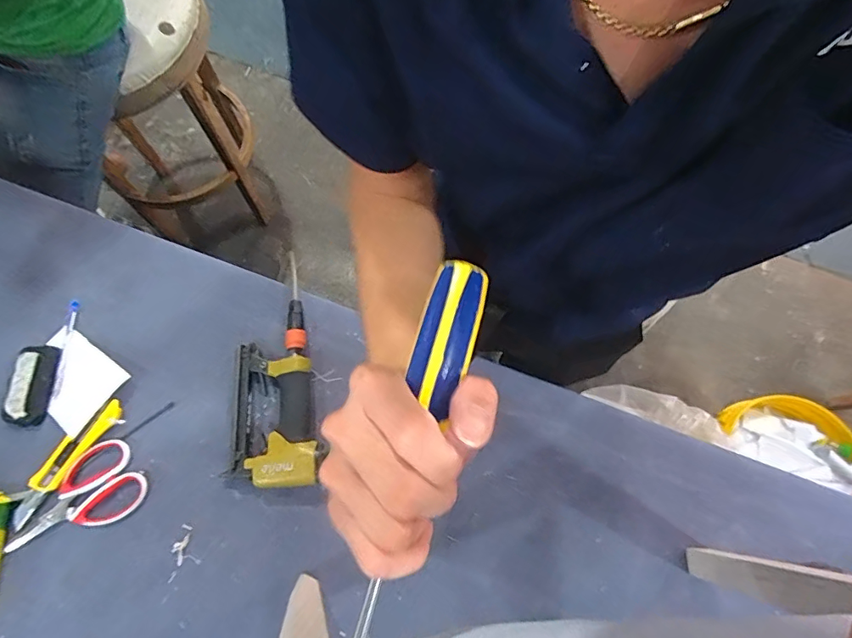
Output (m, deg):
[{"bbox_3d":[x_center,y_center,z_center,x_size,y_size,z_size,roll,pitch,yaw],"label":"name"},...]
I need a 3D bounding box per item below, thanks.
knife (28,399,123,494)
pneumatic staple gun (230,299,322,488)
[{"bbox_3d":[-0.459,0.165,0.638,0.031,0.012,0.135,32,73,9],"label":"knife"},{"bbox_3d":[-0.210,0.101,0.663,0.121,0.041,0.252,-10,71,-5],"label":"pneumatic staple gun"}]

